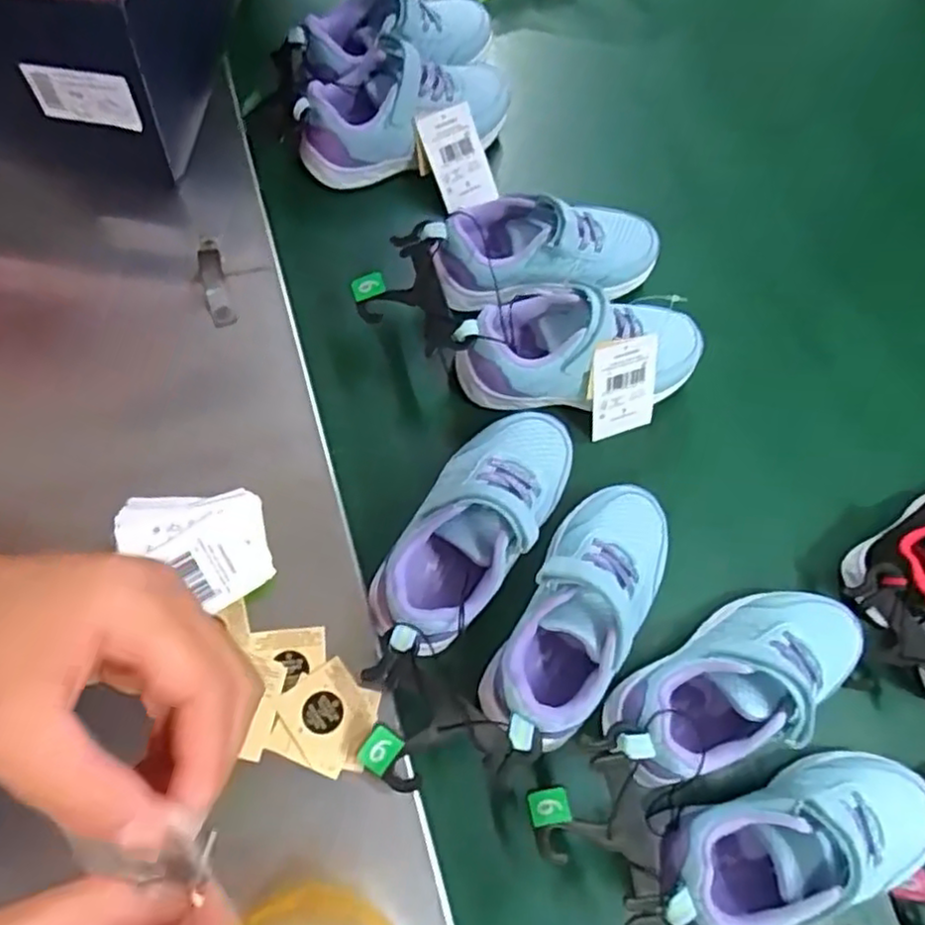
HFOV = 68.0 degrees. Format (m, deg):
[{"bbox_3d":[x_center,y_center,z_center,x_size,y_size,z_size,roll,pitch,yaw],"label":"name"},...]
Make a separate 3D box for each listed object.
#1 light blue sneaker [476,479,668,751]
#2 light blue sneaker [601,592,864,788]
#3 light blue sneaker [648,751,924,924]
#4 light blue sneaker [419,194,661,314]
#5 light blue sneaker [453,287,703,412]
[{"bbox_3d":[0.075,0.086,0.416,0.069,0.062,0.175,27,69,8],"label":"light blue sneaker"},{"bbox_3d":[0.168,0.133,0.417,0.176,0.058,0.070,-29,72,-14],"label":"light blue sneaker"},{"bbox_3d":[0.195,0.221,0.392,0.186,0.074,0.081,-14,69,-9],"label":"light blue sneaker"},{"bbox_3d":[0.062,-0.162,0.512,0.180,0.063,0.083,-5,68,-5],"label":"light blue sneaker"},{"bbox_3d":[0.084,-0.083,0.486,0.175,0.062,0.065,-1,68,-4],"label":"light blue sneaker"}]

